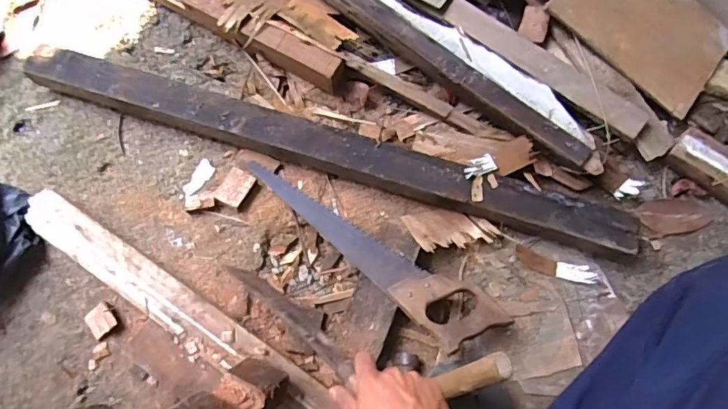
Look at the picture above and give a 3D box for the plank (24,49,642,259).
[{"bbox_3d":[-0.061,-0.094,0.770,0.938,0.058,0.096,18,74,5],"label":"plank"}]

